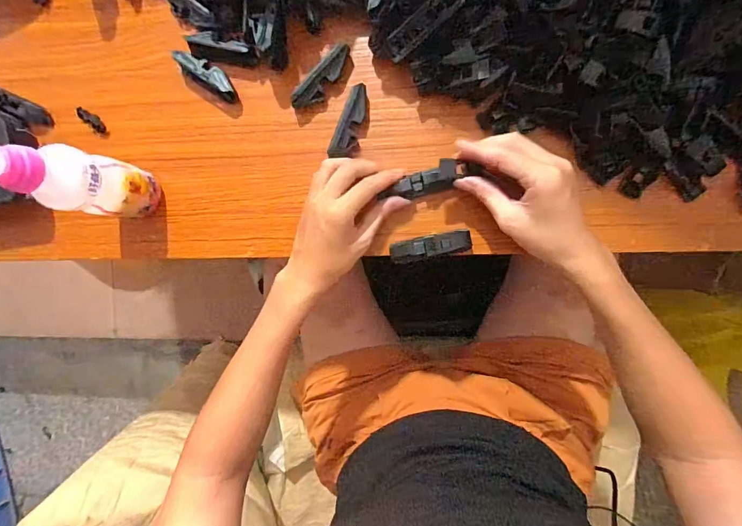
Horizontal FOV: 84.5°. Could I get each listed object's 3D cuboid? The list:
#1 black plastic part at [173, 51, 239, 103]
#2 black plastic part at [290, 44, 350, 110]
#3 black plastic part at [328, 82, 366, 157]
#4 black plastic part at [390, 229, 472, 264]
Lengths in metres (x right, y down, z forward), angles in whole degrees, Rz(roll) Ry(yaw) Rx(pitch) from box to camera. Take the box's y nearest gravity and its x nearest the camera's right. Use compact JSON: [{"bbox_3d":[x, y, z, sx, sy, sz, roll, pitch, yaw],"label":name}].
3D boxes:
[{"bbox_3d":[-0.158,-0.182,0.397,0.065,0.024,0.021,33,96,5],"label":"black plastic part"},{"bbox_3d":[-0.044,-0.171,0.380,0.018,0.019,0.072,42,97,4],"label":"black plastic part"},{"bbox_3d":[-0.016,-0.128,0.376,0.023,0.021,0.067,23,95,6],"label":"black plastic part"},{"bbox_3d":[0.054,-0.015,0.372,0.073,0.022,0.020,-12,91,8],"label":"black plastic part"}]

